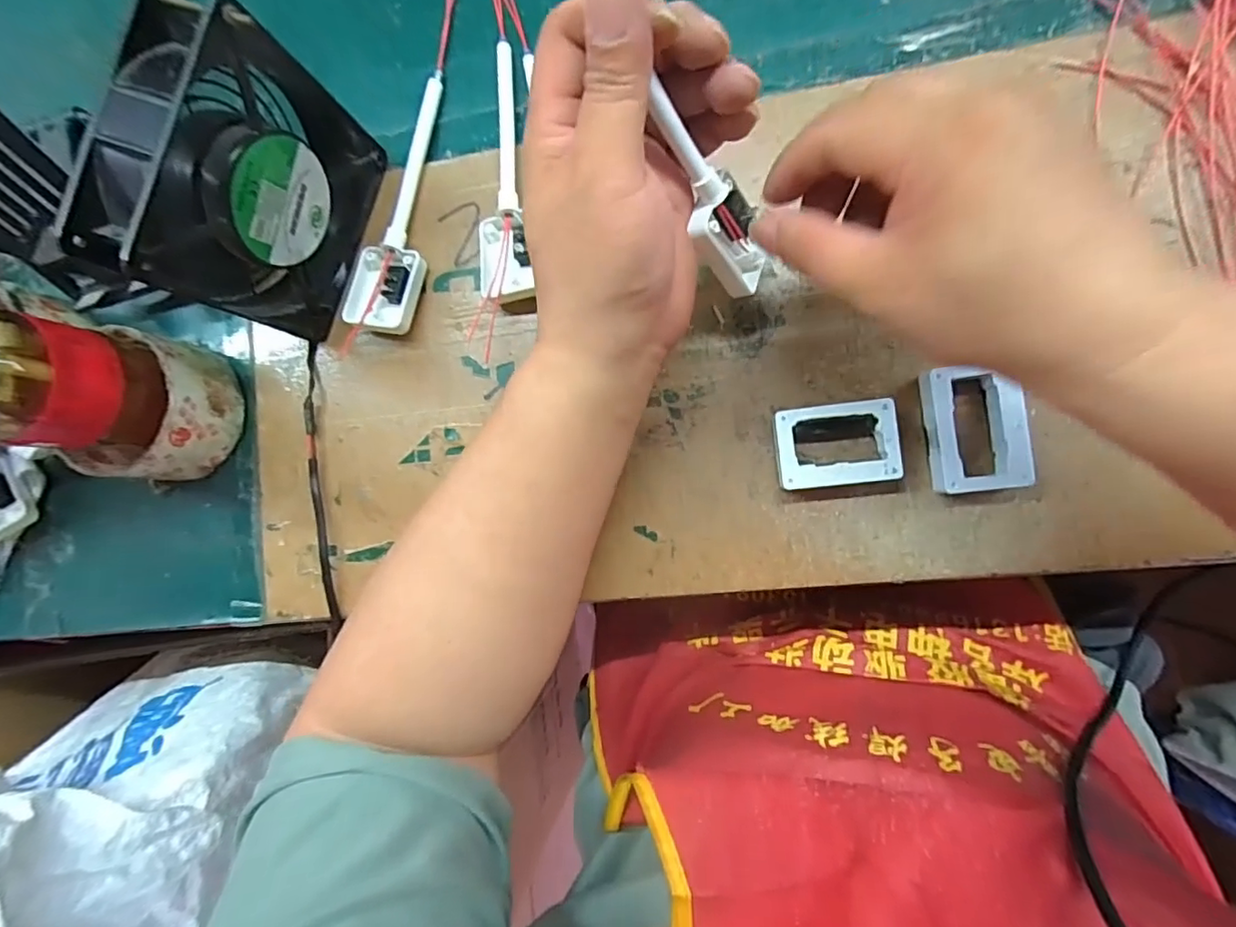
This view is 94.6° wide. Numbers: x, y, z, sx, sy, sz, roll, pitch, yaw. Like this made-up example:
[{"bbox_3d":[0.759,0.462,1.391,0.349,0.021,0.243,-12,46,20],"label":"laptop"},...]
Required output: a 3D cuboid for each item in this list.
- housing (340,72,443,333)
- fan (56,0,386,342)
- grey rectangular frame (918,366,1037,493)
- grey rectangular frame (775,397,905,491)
[{"bbox_3d":[-0.125,-0.150,0.327,0.040,0.021,0.152,10,90,9],"label":"housing"},{"bbox_3d":[-0.182,-0.134,0.285,0.046,0.120,0.122,23,93,9],"label":"fan"},{"bbox_3d":[0.173,-0.016,0.276,0.042,0.016,0.059,-3,88,9],"label":"grey rectangular frame"},{"bbox_3d":[0.109,-0.009,0.287,0.057,0.017,0.040,-6,88,9],"label":"grey rectangular frame"}]

